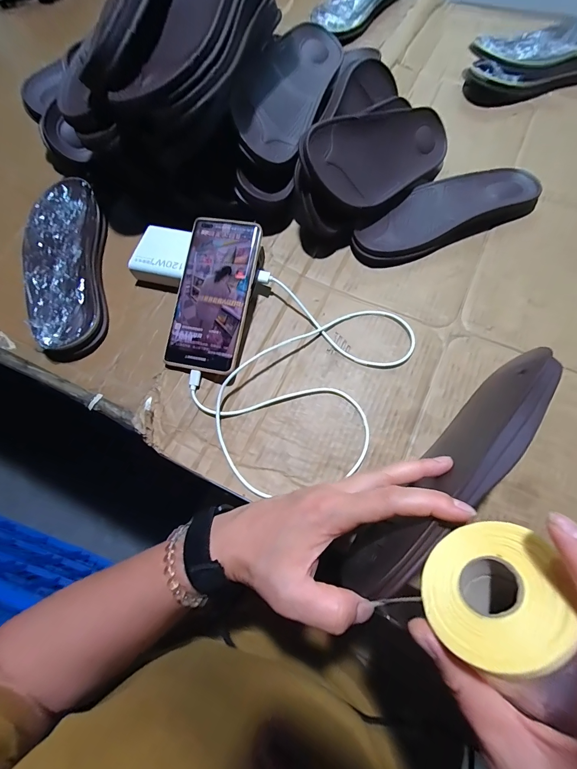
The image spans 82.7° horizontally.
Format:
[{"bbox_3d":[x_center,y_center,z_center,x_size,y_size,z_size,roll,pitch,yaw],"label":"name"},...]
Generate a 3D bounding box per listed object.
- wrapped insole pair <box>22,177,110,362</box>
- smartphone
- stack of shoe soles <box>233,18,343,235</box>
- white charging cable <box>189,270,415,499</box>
[{"bbox_3d":[-0.270,-0.146,0.396,0.090,0.028,0.252,-13,68,-3],"label":"wrapped insole pair"},{"bbox_3d":[-0.078,-0.096,0.348,0.077,0.008,0.166,10,84,6],"label":"smartphone"},{"bbox_3d":[-0.001,-0.332,0.420,0.094,0.099,0.277,9,69,6],"label":"stack of shoe soles"},{"bbox_3d":[0.008,-0.008,0.339,0.188,0.025,0.236,26,71,12],"label":"white charging cable"}]

